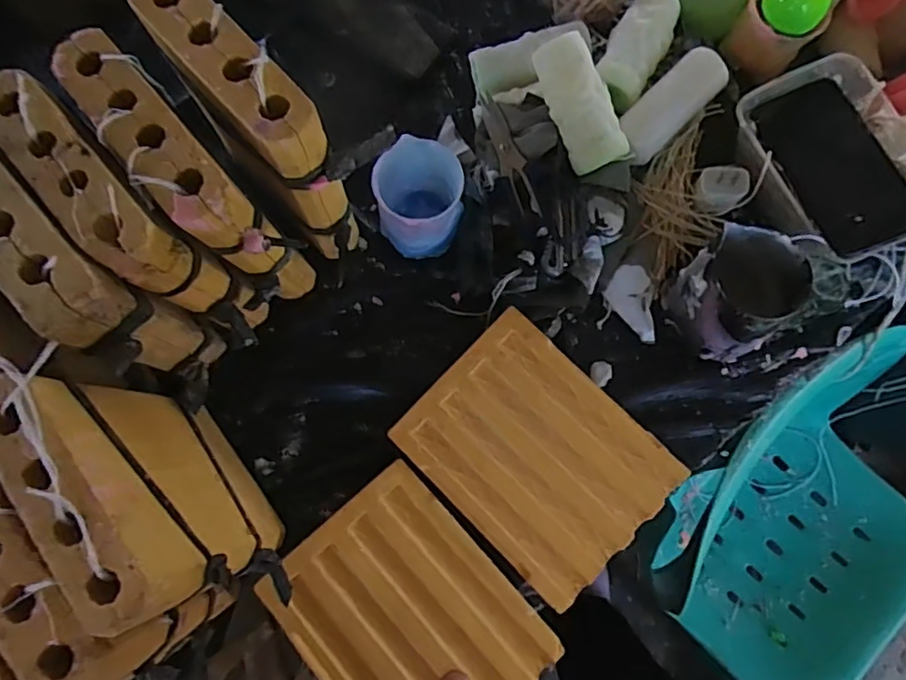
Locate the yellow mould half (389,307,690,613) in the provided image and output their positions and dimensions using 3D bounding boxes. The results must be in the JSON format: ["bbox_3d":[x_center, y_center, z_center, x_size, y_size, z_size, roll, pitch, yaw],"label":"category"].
[{"bbox_3d":[0.073,0.098,0.515,0.160,0.021,0.207,-44,81,-8],"label":"yellow mould half"}]

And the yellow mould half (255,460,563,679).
[{"bbox_3d":[-0.037,0.226,0.481,0.160,0.015,0.202,-43,81,-8],"label":"yellow mould half"}]

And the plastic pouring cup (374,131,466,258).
[{"bbox_3d":[-0.030,-0.127,0.539,0.074,0.094,0.075,0,78,0],"label":"plastic pouring cup"}]

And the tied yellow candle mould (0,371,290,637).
[{"bbox_3d":[-0.207,0.115,0.425,0.064,0.203,0.196,-40,81,-8],"label":"tied yellow candle mould"}]

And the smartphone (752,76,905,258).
[{"bbox_3d":[0.324,-0.150,0.499,0.079,0.012,0.157,-23,71,8],"label":"smartphone"}]

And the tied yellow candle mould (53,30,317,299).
[{"bbox_3d":[-0.200,-0.114,0.479,0.178,0.200,0.056,44,81,9],"label":"tied yellow candle mould"}]

